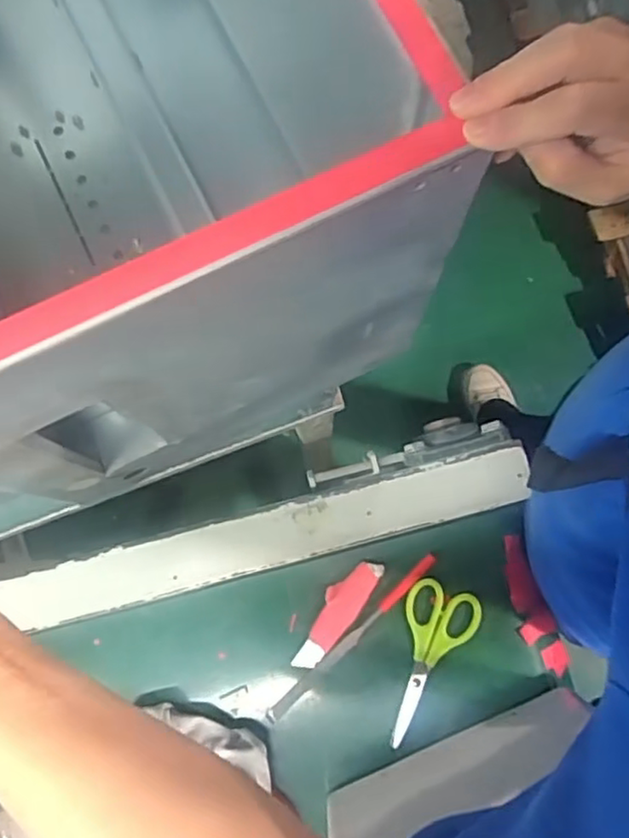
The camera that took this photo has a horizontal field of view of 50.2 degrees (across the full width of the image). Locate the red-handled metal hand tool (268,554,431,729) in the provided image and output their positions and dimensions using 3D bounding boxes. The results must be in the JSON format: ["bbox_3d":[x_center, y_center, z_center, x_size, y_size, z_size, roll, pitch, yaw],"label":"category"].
[{"bbox_3d":[0.030,0.173,0.533,0.180,0.006,0.012,-43,83,-7],"label":"red-handled metal hand tool"}]

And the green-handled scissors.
[{"bbox_3d":[0.095,0.197,0.535,0.057,0.005,0.128,12,80,2],"label":"green-handled scissors"}]

